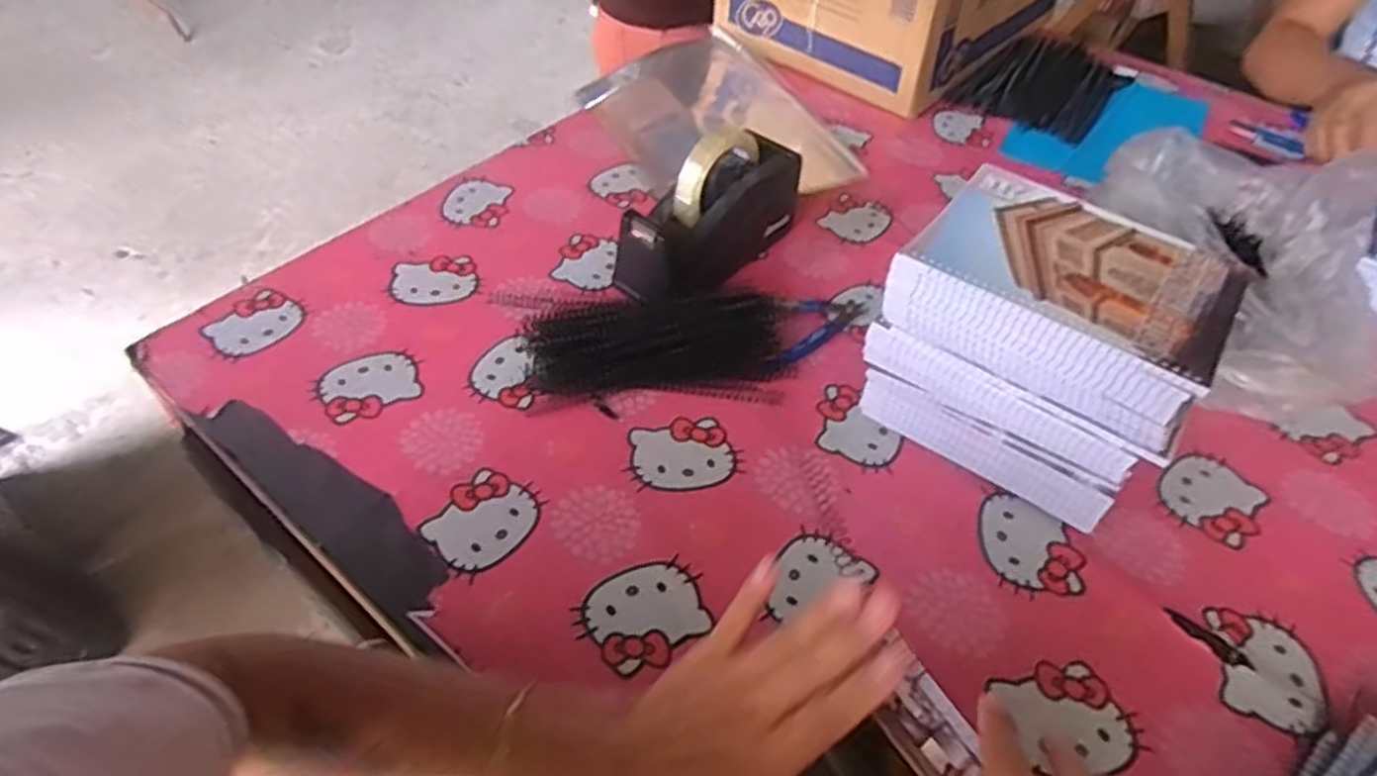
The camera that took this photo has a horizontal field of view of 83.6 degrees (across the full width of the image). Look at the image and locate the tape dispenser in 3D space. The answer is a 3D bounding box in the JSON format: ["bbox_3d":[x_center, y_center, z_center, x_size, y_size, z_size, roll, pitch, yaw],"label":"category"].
[{"bbox_3d":[0.023,-0.163,0.721,0.091,0.120,0.209,34,56,23],"label":"tape dispenser"}]

